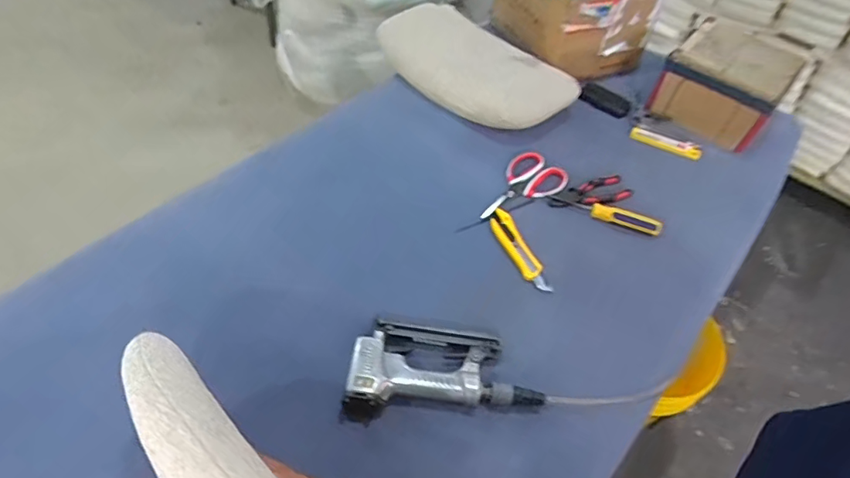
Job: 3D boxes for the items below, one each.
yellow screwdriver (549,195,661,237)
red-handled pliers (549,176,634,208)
[{"bbox_3d":[0.308,-0.044,0.884,0.186,0.026,0.029,19,51,9],"label":"yellow screwdriver"},{"bbox_3d":[0.290,-0.080,0.915,0.155,0.025,0.047,-9,53,-14],"label":"red-handled pliers"}]

